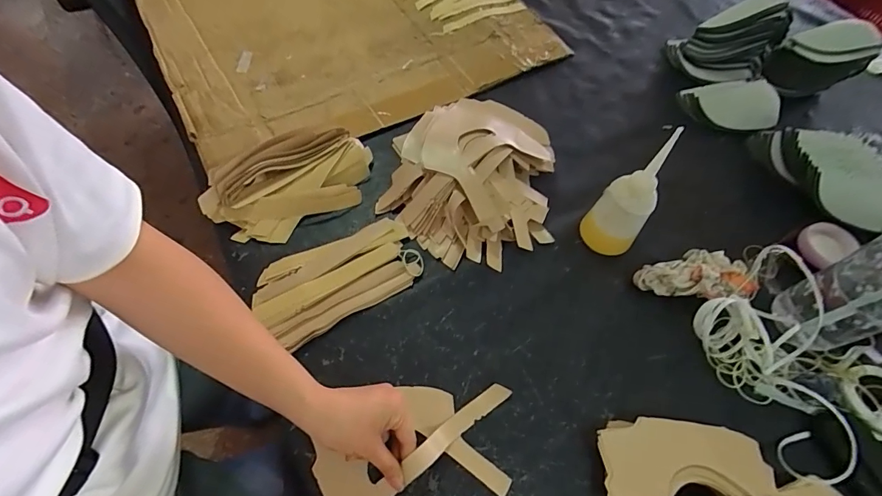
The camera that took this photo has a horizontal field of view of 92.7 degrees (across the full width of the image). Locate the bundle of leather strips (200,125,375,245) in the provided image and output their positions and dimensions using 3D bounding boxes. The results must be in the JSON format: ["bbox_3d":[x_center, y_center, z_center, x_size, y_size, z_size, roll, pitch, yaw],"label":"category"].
[{"bbox_3d":[-0.198,-0.090,0.554,0.211,0.034,0.124,-29,67,-19],"label":"bundle of leather strips"}]

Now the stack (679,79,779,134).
[{"bbox_3d":[0.457,-0.233,0.668,0.131,0.054,0.085,12,60,3],"label":"stack"}]

